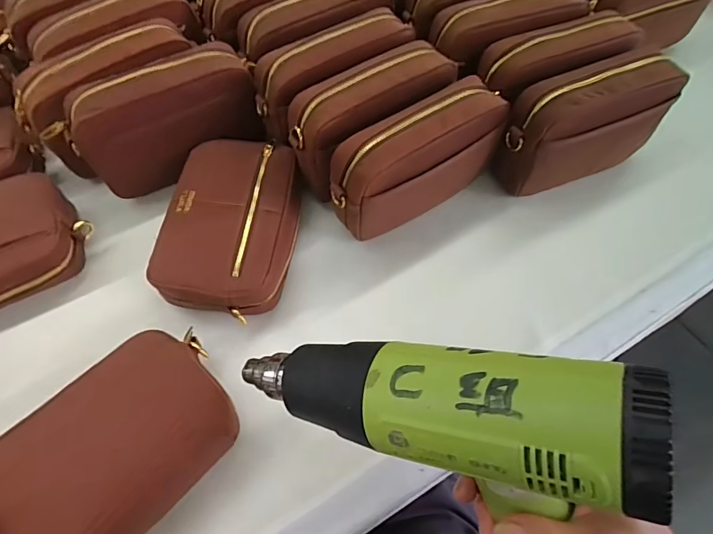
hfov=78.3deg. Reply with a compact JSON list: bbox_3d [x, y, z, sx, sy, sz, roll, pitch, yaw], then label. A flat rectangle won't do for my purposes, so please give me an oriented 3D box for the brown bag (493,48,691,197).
[{"bbox_3d":[0.244,-0.156,0.479,0.188,0.111,0.070,-19,63,-10],"label":"brown bag"}]

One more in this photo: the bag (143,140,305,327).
[{"bbox_3d":[-0.131,-0.039,0.470,0.130,0.068,0.195,6,62,3],"label":"bag"}]

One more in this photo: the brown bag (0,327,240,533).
[{"bbox_3d":[-0.194,0.144,0.350,0.123,0.048,0.187,38,68,19],"label":"brown bag"}]

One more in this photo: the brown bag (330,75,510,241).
[{"bbox_3d":[0.060,-0.103,0.465,0.188,0.137,0.069,-26,64,-13],"label":"brown bag"}]

